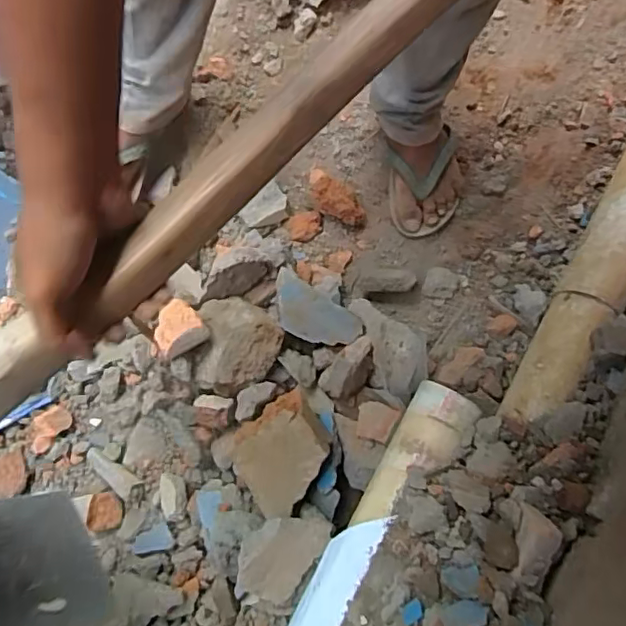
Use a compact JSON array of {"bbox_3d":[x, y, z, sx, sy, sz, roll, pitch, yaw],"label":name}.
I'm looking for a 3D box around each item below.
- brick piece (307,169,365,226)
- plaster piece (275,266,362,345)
[{"bbox_3d":[0.030,-0.172,0.893,0.048,0.047,0.097,-42,80,-8],"label":"brick piece"},{"bbox_3d":[0.003,0.001,0.782,0.129,0.013,0.099,27,42,-9],"label":"plaster piece"}]

